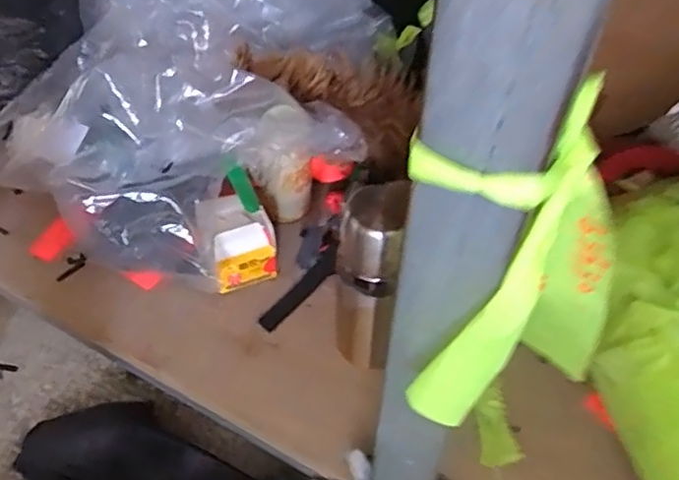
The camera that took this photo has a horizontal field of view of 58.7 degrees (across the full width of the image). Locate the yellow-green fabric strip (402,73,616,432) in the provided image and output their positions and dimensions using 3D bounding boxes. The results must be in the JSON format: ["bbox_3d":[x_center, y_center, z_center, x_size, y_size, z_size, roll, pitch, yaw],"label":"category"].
[{"bbox_3d":[0.083,0.023,0.288,0.110,0.198,0.050,-22,55,-18],"label":"yellow-green fabric strip"}]

